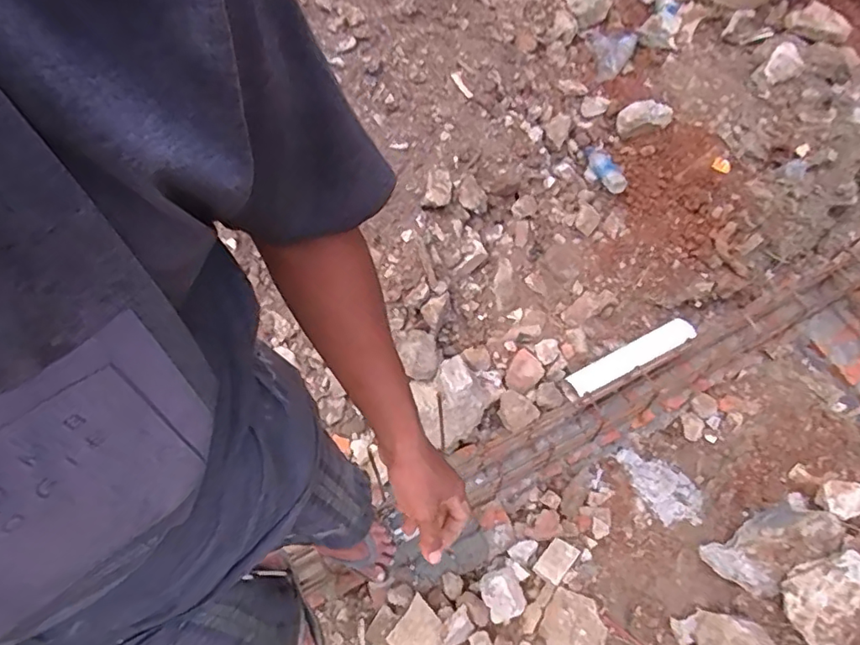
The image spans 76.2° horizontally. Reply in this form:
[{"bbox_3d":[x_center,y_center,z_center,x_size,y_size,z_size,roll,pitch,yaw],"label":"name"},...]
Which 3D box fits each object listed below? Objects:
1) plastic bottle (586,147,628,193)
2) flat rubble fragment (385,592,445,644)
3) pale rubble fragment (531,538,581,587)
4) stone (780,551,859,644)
[{"bbox_3d":[0.531,-0.463,1.653,0.071,0.051,0.172,-18,64,-6],"label":"plastic bottle"},{"bbox_3d":[-0.010,0.749,1.297,0.155,0.025,0.118,30,67,28],"label":"flat rubble fragment"},{"bbox_3d":[0.320,0.605,1.394,0.069,0.015,0.107,37,71,19],"label":"pale rubble fragment"},{"bbox_3d":[0.775,0.532,1.067,0.123,0.084,0.194,34,70,18],"label":"stone"}]

